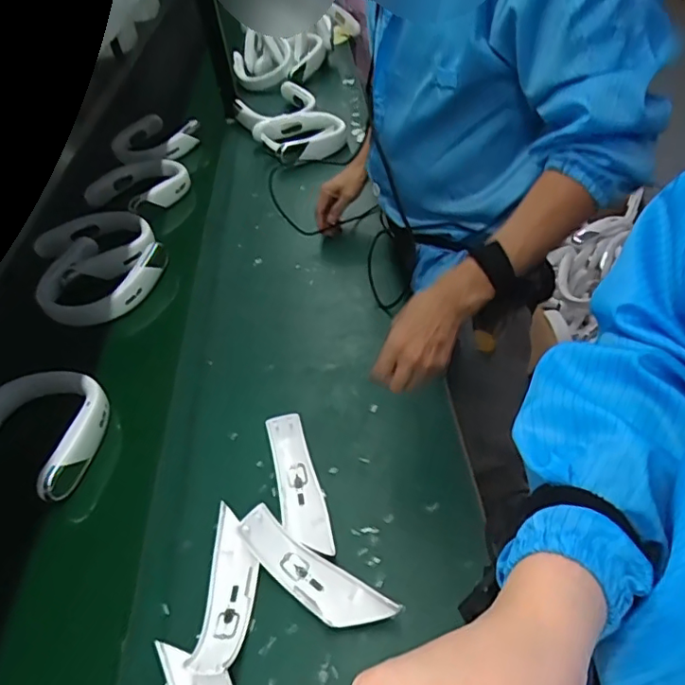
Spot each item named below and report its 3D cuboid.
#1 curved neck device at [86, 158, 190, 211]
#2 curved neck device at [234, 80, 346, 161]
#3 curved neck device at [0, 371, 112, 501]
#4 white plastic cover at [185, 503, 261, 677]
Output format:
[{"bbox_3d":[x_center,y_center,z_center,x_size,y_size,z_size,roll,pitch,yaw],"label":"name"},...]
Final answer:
[{"bbox_3d":[-0.459,-0.362,1.291,0.198,0.063,0.191,-3,44,3],"label":"curved neck device"},{"bbox_3d":[-0.147,-0.578,1.430,0.214,0.061,0.350,-22,46,-16],"label":"curved neck device"},{"bbox_3d":[-0.435,0.121,0.769,0.208,0.049,0.196,1,44,7],"label":"curved neck device"},{"bbox_3d":[-0.119,0.256,0.585,0.057,0.023,0.162,0,44,6],"label":"white plastic cover"}]

